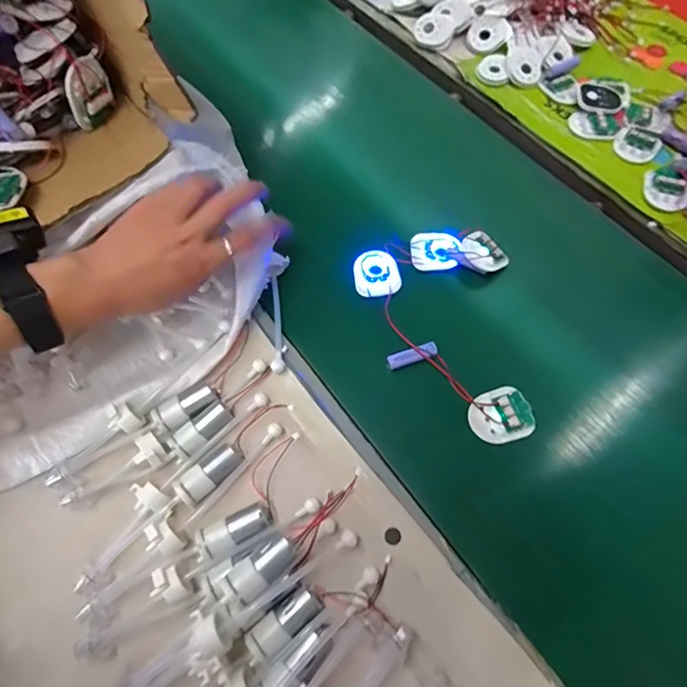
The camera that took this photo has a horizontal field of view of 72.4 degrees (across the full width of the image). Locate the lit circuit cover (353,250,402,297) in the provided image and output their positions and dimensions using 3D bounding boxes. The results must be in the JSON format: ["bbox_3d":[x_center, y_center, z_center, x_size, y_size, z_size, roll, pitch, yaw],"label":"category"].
[{"bbox_3d":[0.035,-0.074,0.507,0.049,0.013,0.052,-10,66,-2],"label":"lit circuit cover"}]

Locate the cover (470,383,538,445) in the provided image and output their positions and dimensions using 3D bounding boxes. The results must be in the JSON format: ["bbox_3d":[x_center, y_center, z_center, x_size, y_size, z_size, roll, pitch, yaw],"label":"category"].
[{"bbox_3d":[0.147,0.067,0.438,0.056,0.014,0.050,-21,67,-7],"label":"cover"}]

